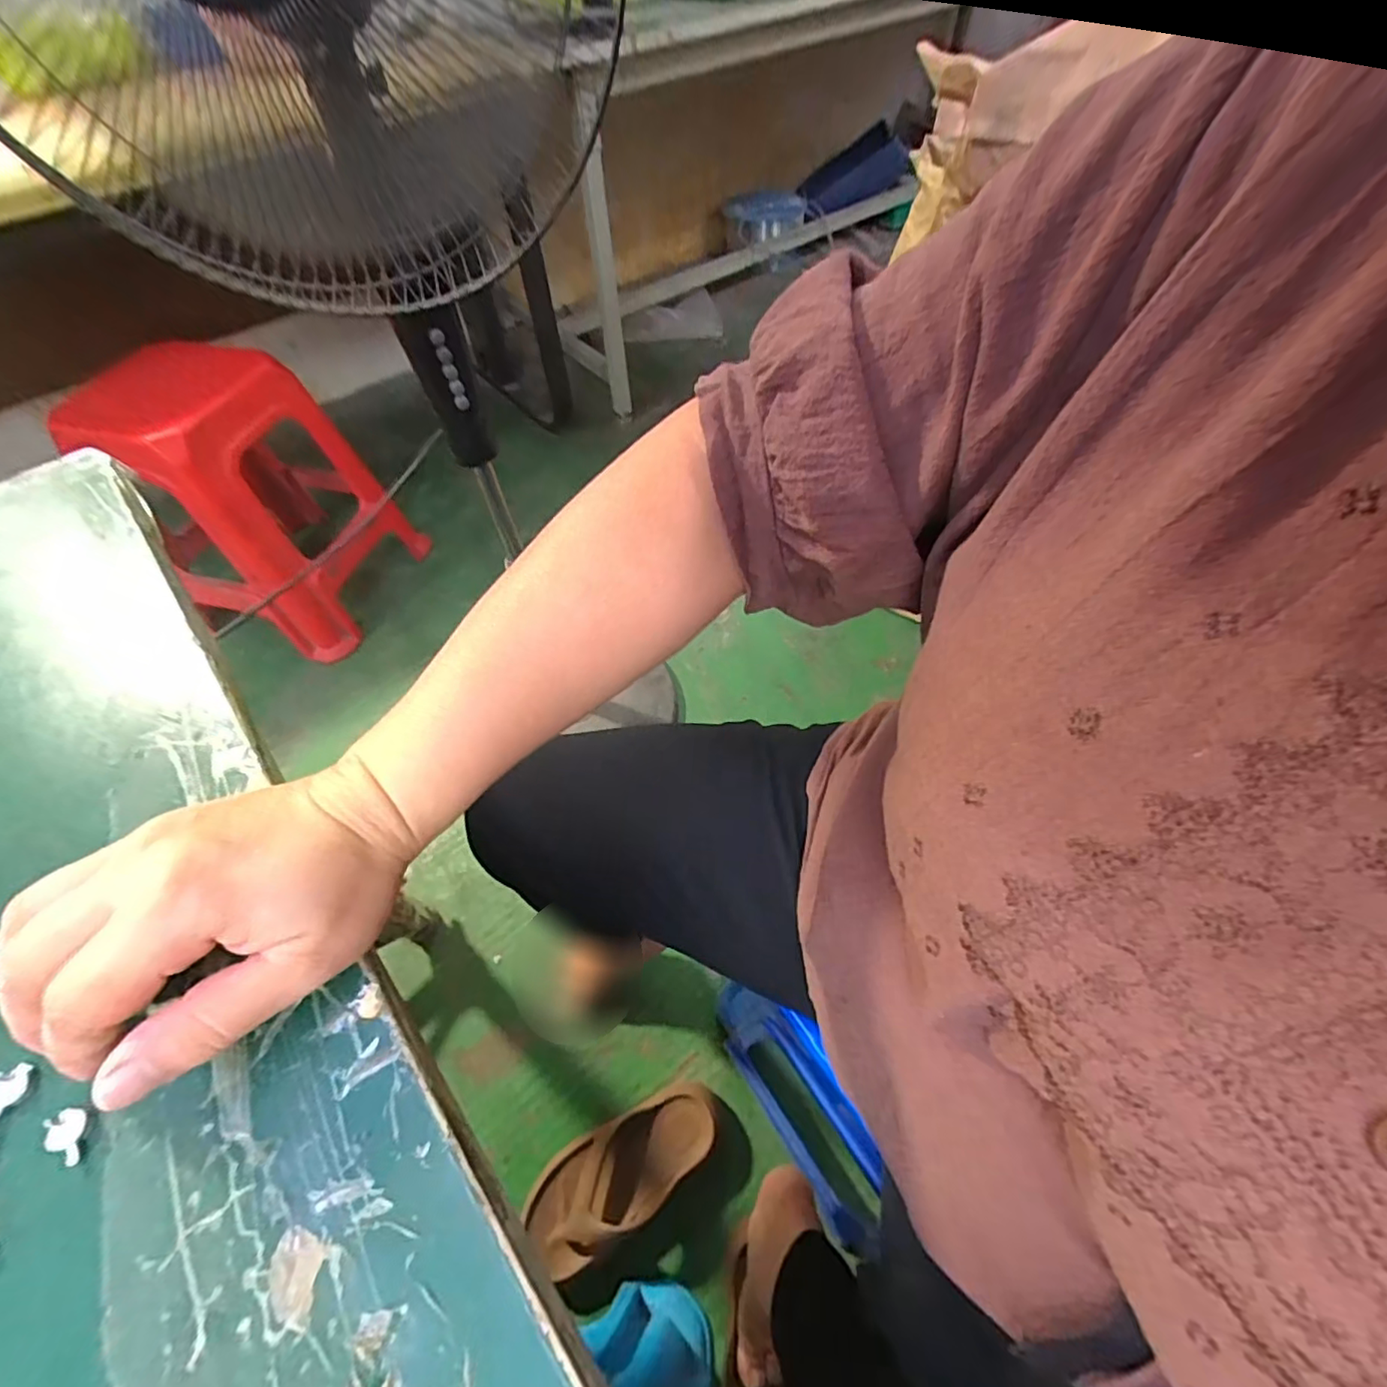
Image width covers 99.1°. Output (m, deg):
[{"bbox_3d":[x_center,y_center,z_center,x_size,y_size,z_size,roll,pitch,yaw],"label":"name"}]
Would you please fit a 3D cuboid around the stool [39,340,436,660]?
[{"bbox_3d":[-0.861,-0.377,1.164,0.354,0.481,0.354,15,58,14],"label":"stool"}]

